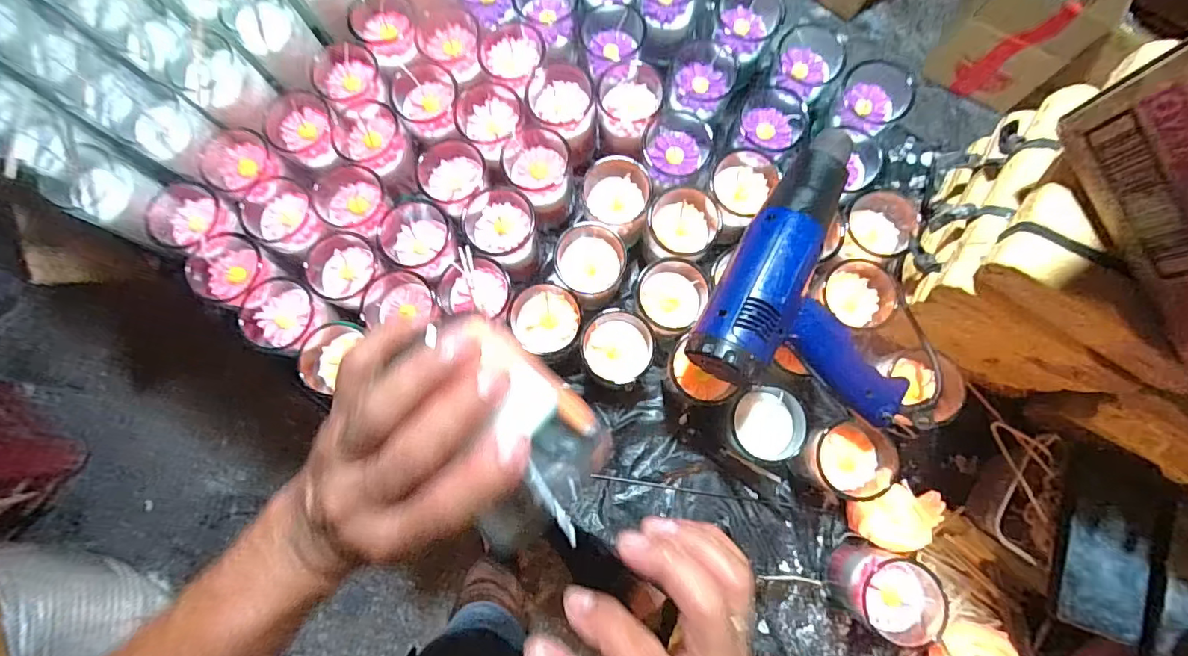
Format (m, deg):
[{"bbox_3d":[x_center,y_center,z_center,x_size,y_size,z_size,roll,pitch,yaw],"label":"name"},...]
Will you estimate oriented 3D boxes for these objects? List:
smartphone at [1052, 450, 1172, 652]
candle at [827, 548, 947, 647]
[{"bbox_3d":[0.458,0.193,0.445,0.076,0.012,0.148,15,85,9],"label":"smartphone"},{"bbox_3d":[0.272,0.247,0.480,0.083,0.084,0.067,24,80,5],"label":"candle"}]

